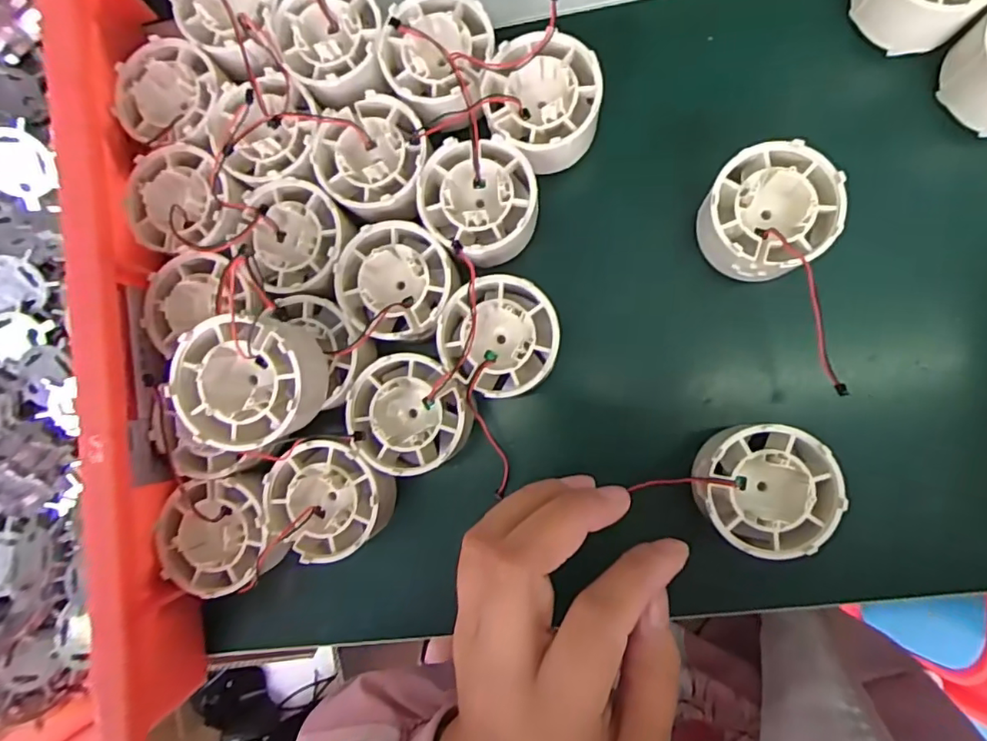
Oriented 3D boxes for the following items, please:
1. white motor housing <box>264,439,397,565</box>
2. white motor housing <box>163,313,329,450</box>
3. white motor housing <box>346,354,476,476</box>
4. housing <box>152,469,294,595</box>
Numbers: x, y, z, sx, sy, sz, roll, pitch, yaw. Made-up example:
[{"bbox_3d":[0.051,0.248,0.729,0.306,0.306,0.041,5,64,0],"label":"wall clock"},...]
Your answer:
[{"bbox_3d":[-0.074,0.057,0.267,0.052,0.028,0.052,0,86,7],"label":"white motor housing"},{"bbox_3d":[-0.096,0.006,0.241,0.056,0.043,0.051,-2,86,7],"label":"white motor housing"},{"bbox_3d":[-0.037,0.020,0.273,0.050,0.045,0.050,0,86,7],"label":"white motor housing"},{"bbox_3d":[-0.124,0.075,0.273,0.052,0.031,0.050,0,89,7],"label":"housing"}]

